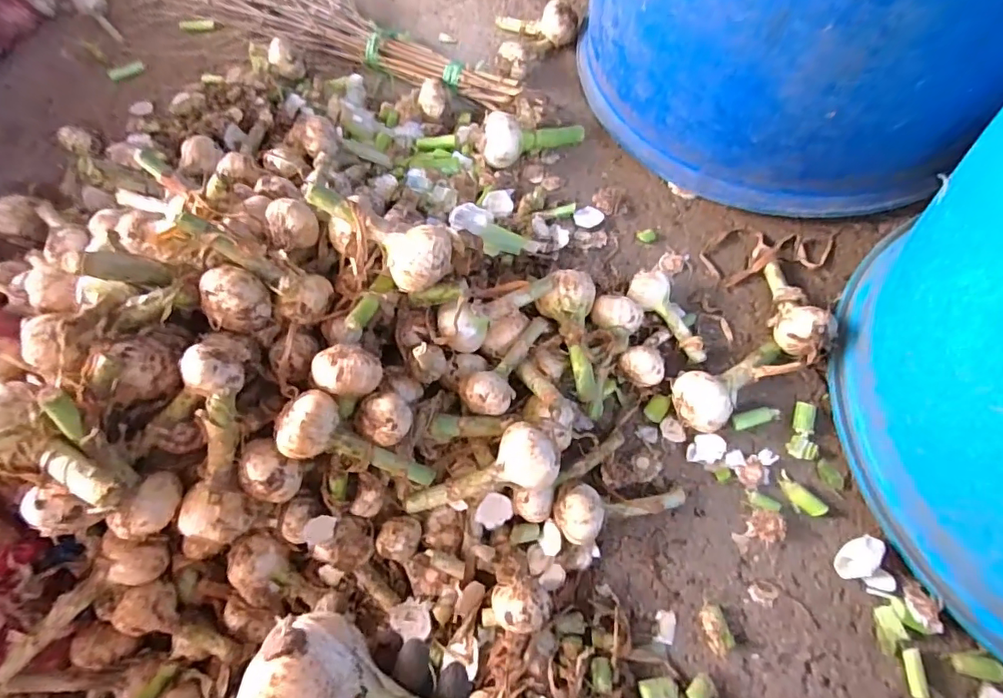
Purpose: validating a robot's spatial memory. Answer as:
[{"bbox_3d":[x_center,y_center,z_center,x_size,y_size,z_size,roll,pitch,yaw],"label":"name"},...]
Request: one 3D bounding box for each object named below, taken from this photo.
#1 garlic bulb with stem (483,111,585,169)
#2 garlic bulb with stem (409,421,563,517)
[{"bbox_3d":[0.045,-0.276,0.662,0.138,0.050,0.051,-16,65,-24],"label":"garlic bulb with stem"},{"bbox_3d":[-0.018,0.113,0.457,0.139,0.046,0.057,-23,66,6],"label":"garlic bulb with stem"}]

